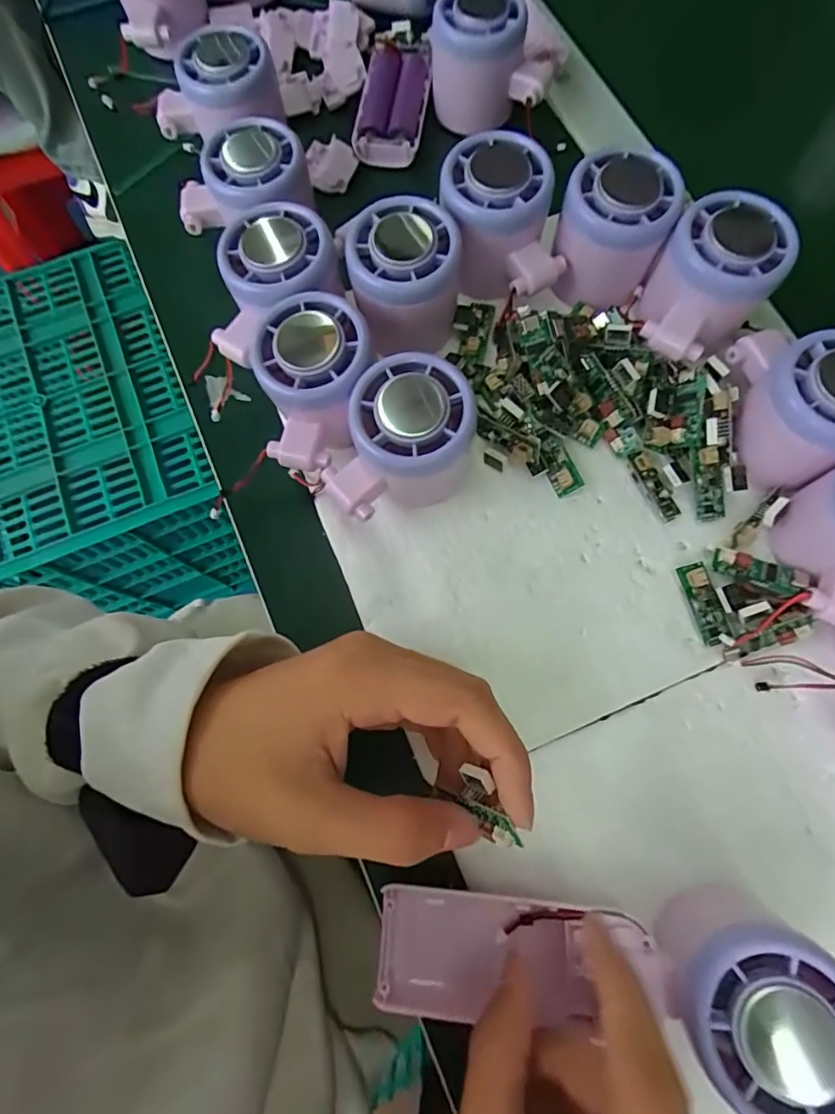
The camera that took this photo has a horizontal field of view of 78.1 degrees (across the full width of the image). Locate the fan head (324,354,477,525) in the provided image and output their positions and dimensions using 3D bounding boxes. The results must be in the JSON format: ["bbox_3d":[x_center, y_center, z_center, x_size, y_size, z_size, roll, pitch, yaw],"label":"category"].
[{"bbox_3d":[-0.011,-0.053,0.245,0.074,0.057,0.053,-25,77,-4],"label":"fan head"}]

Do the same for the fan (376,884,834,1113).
[{"bbox_3d":[0.069,0.158,0.201,0.163,0.053,0.054,-7,77,18],"label":"fan"}]

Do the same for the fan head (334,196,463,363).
[{"bbox_3d":[-0.007,-0.138,0.269,0.054,0.067,0.051,0,75,1],"label":"fan head"}]

